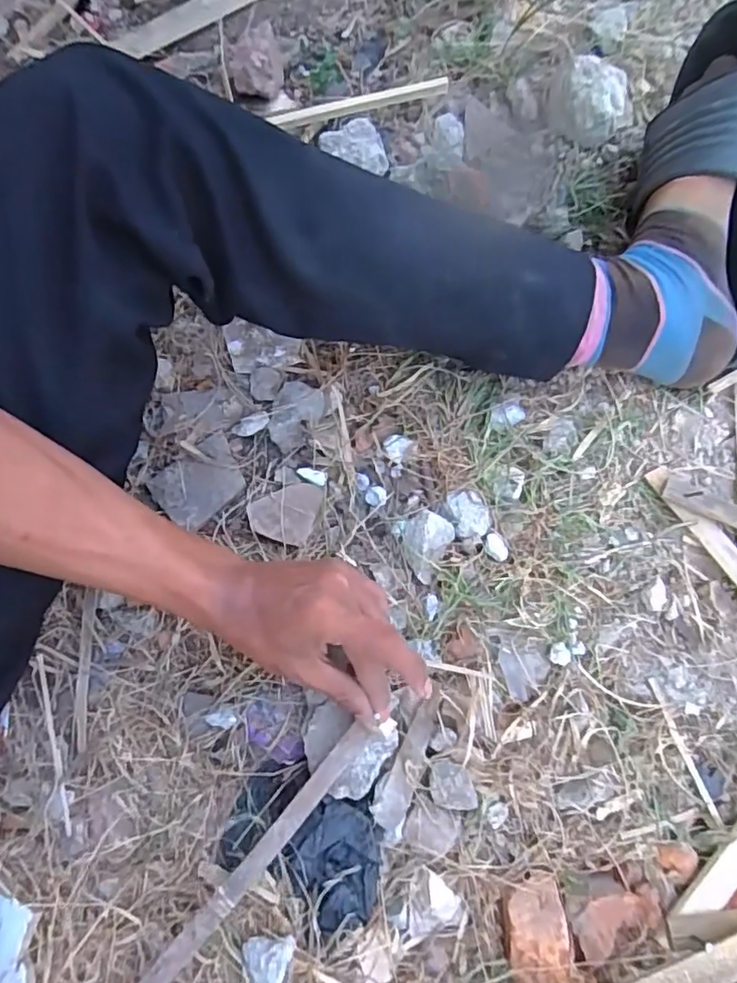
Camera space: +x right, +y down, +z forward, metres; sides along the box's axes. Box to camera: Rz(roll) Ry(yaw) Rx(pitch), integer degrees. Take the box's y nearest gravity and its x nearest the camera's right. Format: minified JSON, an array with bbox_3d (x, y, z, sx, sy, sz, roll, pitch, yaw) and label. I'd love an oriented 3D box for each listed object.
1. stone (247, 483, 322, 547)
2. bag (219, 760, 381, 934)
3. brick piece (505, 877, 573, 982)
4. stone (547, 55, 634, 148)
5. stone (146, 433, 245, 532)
[{"bbox_3d":[-0.066,0.013,0.454,0.050,0.007,0.051,17,74,8],"label":"stone"},{"bbox_3d":[-0.039,0.224,0.363,0.102,0.019,0.072,24,75,10],"label":"bag"},{"bbox_3d":[0.104,0.273,0.350,0.038,0.017,0.058,-9,72,0],"label":"brick piece"},{"bbox_3d":[0.216,-0.382,0.551,0.084,0.044,0.093,22,74,9],"label":"stone"},{"bbox_3d":[-0.135,-0.006,0.459,0.070,0.008,0.060,-35,74,-9],"label":"stone"}]

